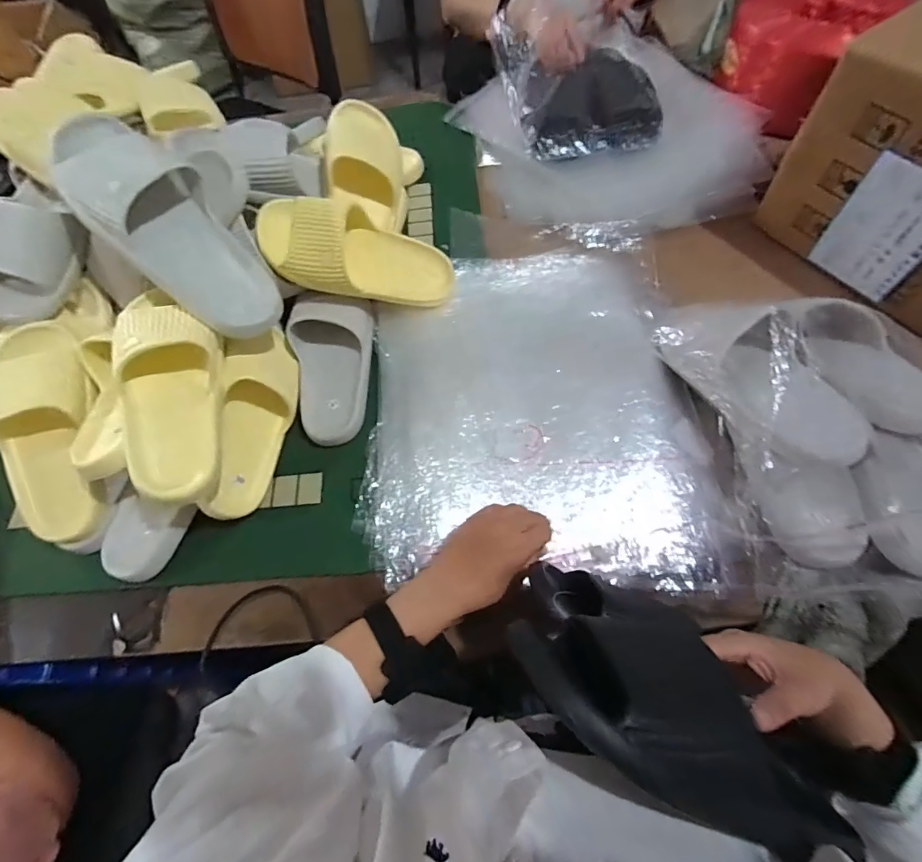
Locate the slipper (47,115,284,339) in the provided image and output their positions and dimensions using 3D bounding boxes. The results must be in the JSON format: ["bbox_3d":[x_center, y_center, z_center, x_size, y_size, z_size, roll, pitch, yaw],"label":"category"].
[{"bbox_3d":[-0.321,-0.225,0.516,0.120,0.065,0.295,-44,96,-18],"label":"slipper"}]

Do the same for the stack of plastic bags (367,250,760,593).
[{"bbox_3d":[0.098,-0.042,0.592,0.417,0.039,0.452,0,64,4],"label":"stack of plastic bags"}]

